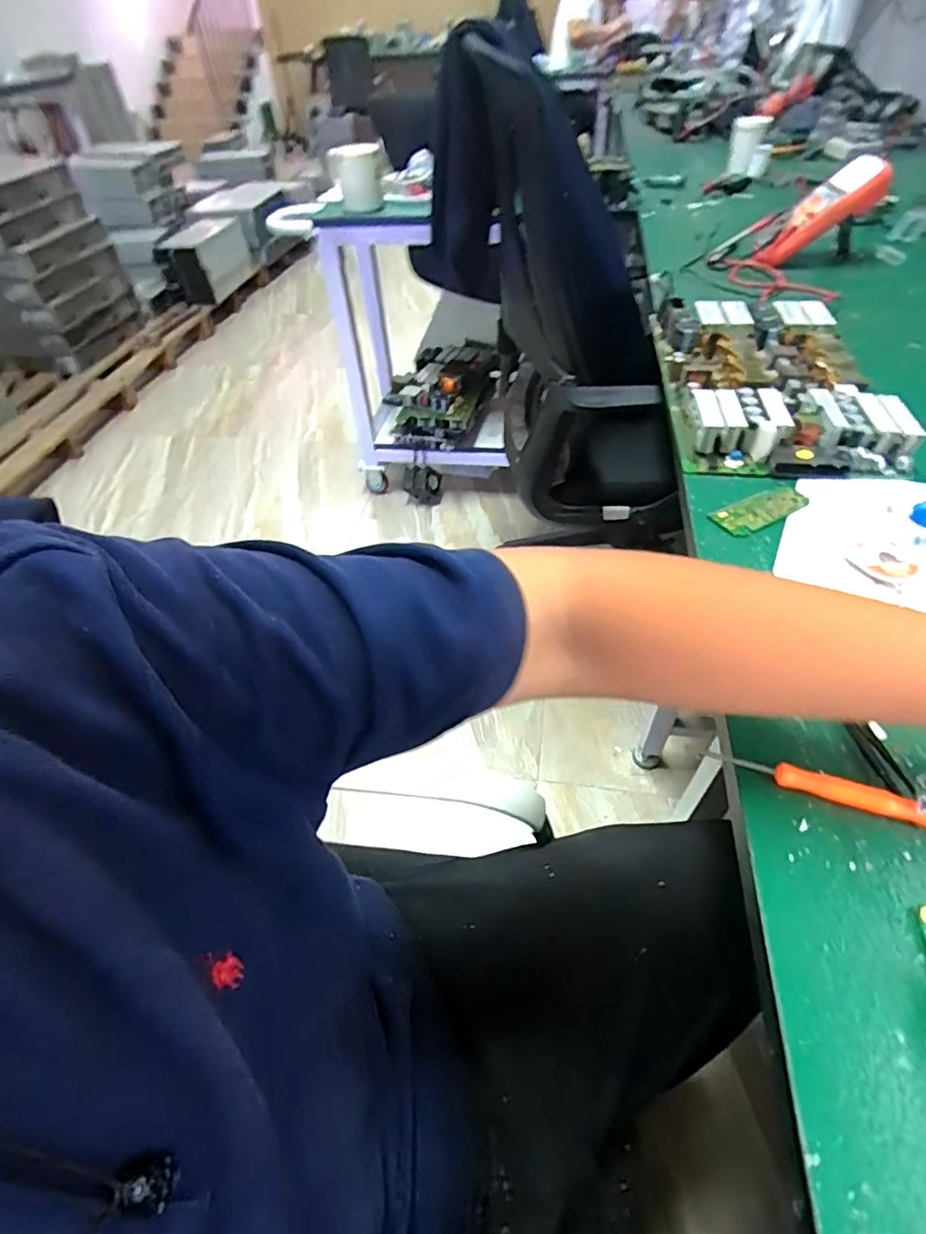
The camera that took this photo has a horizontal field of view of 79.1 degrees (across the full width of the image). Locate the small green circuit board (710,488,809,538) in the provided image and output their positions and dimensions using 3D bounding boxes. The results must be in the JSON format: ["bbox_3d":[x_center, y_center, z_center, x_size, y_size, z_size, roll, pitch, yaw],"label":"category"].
[{"bbox_3d":[0.255,-0.091,0.477,0.086,0.008,0.033,-23,48,-14],"label":"small green circuit board"}]

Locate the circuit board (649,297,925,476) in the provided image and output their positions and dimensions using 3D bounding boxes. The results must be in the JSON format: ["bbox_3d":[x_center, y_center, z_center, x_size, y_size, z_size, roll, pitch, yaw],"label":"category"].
[{"bbox_3d":[0.326,-0.265,0.613,0.195,0.043,0.342,4,48,8],"label":"circuit board"}]

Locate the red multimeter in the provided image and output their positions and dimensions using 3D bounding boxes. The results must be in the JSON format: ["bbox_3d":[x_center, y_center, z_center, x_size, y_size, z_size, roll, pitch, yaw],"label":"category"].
[{"bbox_3d":[0.540,-0.609,0.858,0.200,0.066,0.047,-33,45,16],"label":"red multimeter"}]

